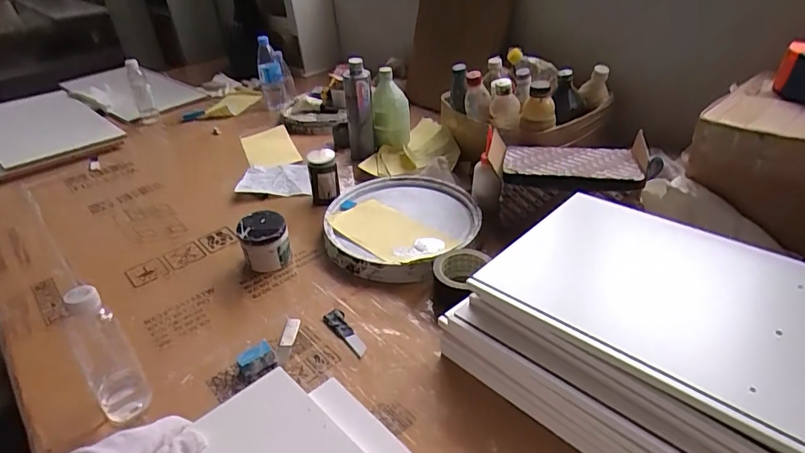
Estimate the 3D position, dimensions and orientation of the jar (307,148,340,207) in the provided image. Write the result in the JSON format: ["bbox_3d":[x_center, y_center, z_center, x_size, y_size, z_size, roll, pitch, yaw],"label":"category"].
[{"bbox_3d":[-0.157,-0.096,0.964,0.057,0.112,0.062,-3,34,2],"label":"jar"}]

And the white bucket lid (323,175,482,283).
[{"bbox_3d":[0.001,-0.005,0.894,0.266,0.053,0.270,-3,34,2],"label":"white bucket lid"}]

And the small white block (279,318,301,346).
[{"bbox_3d":[-0.169,0.158,0.715,0.022,0.010,0.048,4,50,11],"label":"small white block"}]

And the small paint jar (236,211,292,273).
[{"bbox_3d":[-0.239,0.026,0.832,0.079,0.081,0.069,-19,37,-21],"label":"small paint jar"}]

